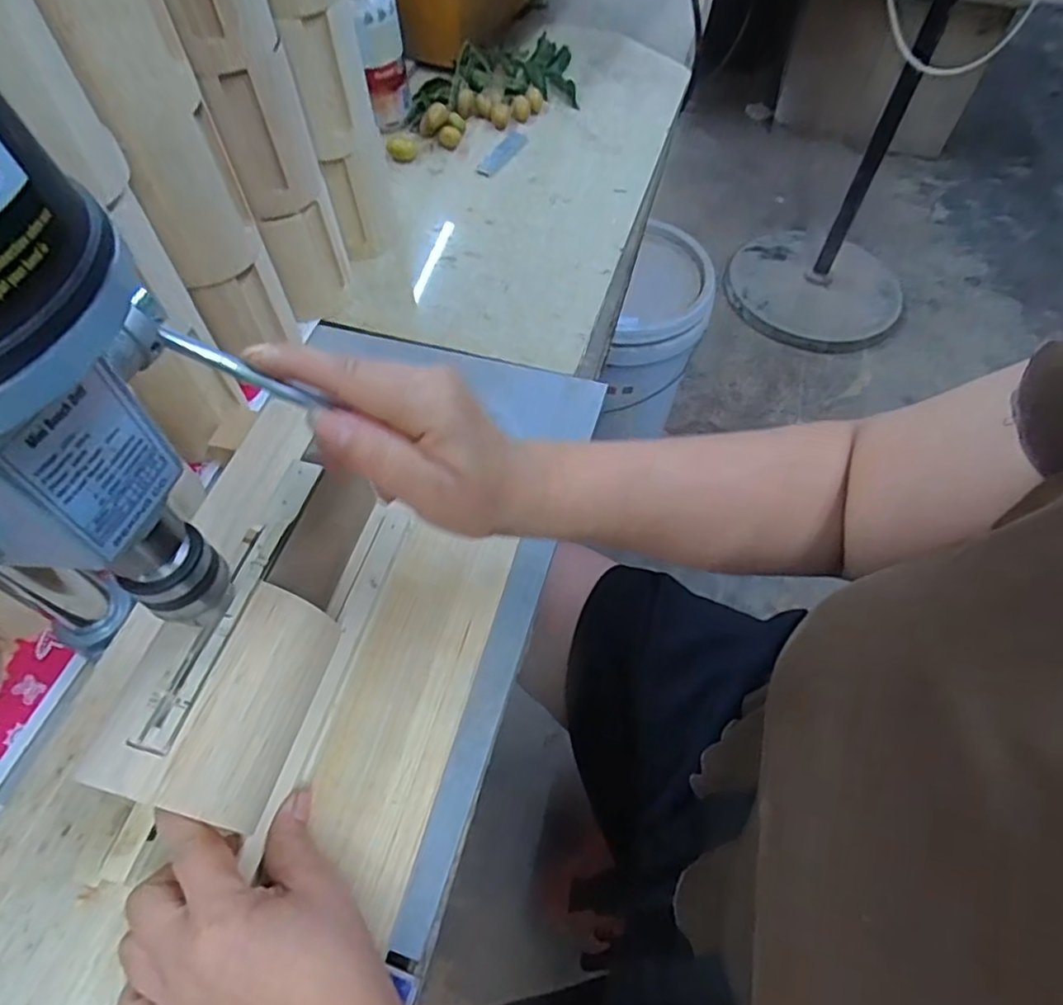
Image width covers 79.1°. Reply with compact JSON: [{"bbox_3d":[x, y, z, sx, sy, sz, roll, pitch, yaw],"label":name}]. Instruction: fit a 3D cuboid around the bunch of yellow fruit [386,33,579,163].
[{"bbox_3d":[-0.051,-0.452,0.705,0.263,0.040,0.103,-29,61,-16],"label":"bunch of yellow fruit"}]

